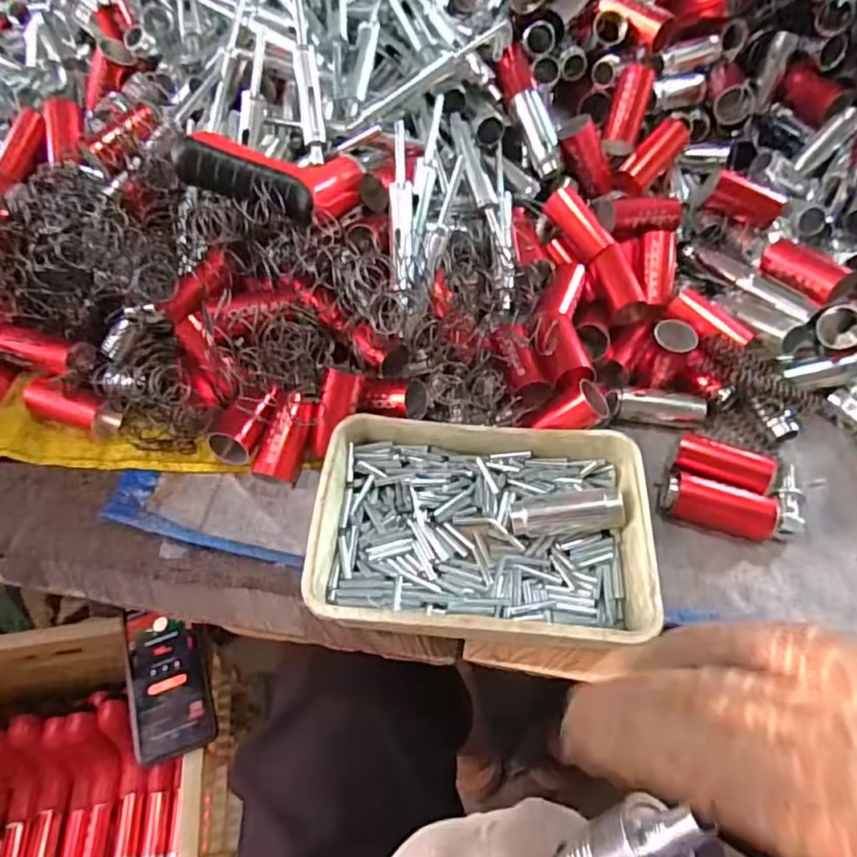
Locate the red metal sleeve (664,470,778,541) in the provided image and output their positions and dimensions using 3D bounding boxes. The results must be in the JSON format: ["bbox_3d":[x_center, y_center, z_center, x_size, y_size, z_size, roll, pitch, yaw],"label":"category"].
[{"bbox_3d":[0.193,0.052,0.397,0.070,0.027,0.033,18,58,11],"label":"red metal sleeve"}]

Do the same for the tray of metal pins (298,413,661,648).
[{"bbox_3d":[0.033,0.062,0.377,0.199,0.042,0.138,5,57,3],"label":"tray of metal pins"}]

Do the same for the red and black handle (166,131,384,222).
[{"bbox_3d":[-0.104,-0.179,0.440,0.149,0.024,0.069,3,55,-19],"label":"red and black handle"}]

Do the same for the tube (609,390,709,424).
[{"bbox_3d":[0.172,-0.018,0.446,0.075,0.021,0.022,2,57,1],"label":"tube"}]

